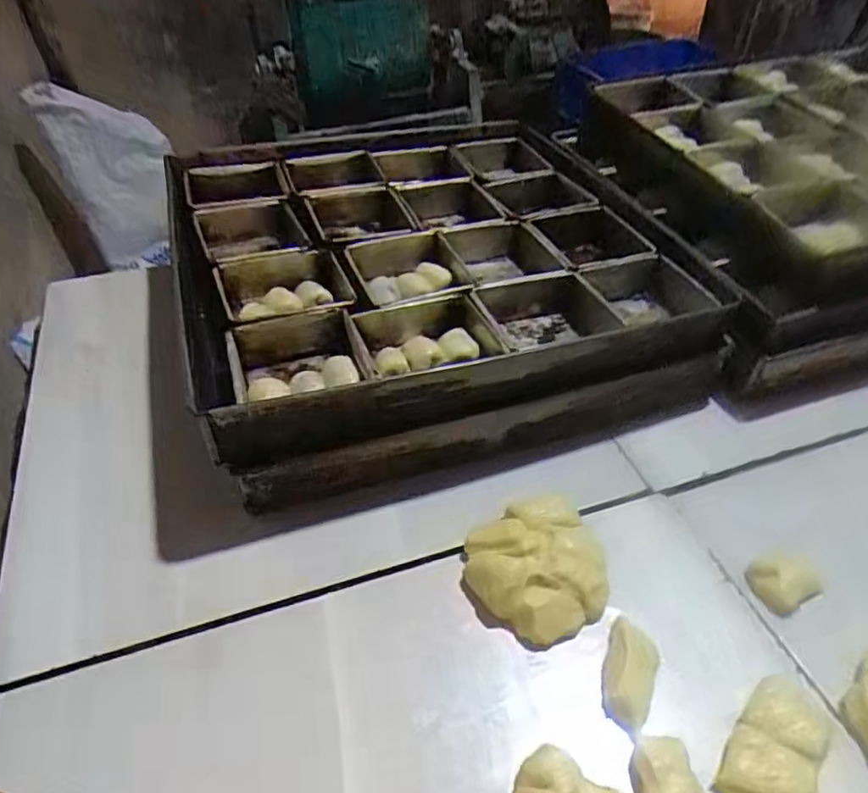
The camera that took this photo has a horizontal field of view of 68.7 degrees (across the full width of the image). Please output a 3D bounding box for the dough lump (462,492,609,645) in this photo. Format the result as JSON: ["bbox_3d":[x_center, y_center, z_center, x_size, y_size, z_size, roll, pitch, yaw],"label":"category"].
[{"bbox_3d":[0.075,0.123,0.459,0.098,0.037,0.099,-1,44,1],"label":"dough lump"}]

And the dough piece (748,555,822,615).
[{"bbox_3d":[0.250,0.132,0.454,0.041,0.022,0.035,-24,48,-21],"label":"dough piece"}]

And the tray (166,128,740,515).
[{"bbox_3d":[-0.007,-0.134,0.681,0.473,0.126,0.489,-13,45,-11],"label":"tray"}]

